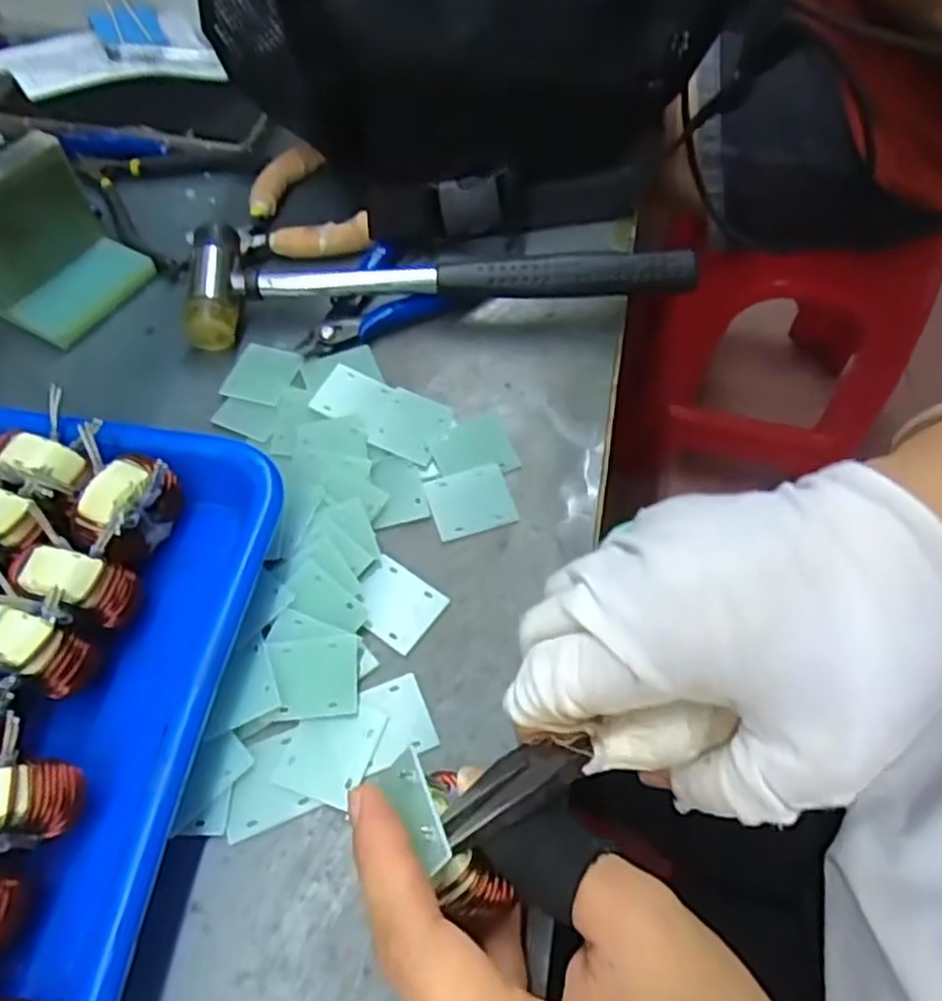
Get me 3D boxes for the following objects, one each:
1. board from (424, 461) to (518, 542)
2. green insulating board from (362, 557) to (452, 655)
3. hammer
[{"bbox_3d":[0.000,0.000,0.317,0.035,0.004,0.031,-14,59,-9],"label":"board"},{"bbox_3d":[-0.029,0.041,0.292,0.032,0.004,0.028,32,63,18],"label":"green insulating board"},{"bbox_3d":[-0.015,-0.115,0.372,0.245,0.031,0.051,-6,58,-5],"label":"hammer"}]

